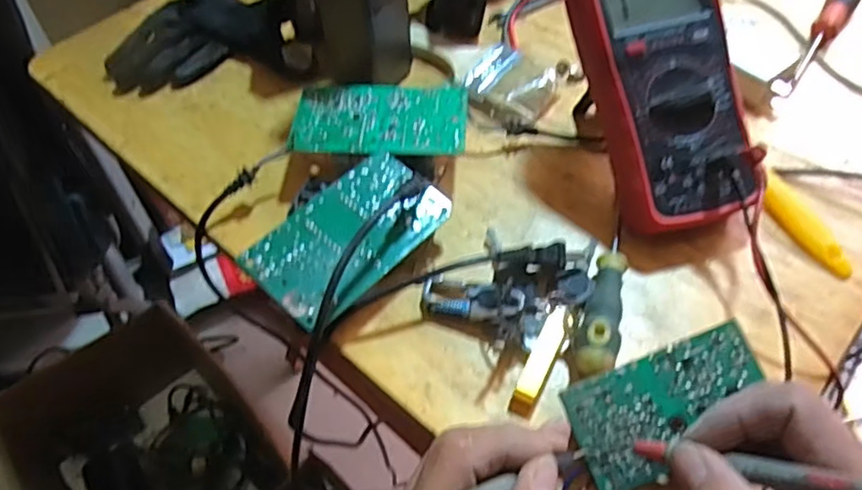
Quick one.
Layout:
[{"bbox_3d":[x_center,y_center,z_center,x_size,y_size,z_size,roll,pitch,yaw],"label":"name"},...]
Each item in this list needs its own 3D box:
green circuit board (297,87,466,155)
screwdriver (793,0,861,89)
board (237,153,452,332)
[{"bbox_3d":[-0.036,-0.092,0.461,0.121,0.010,0.069,0,52,3],"label":"green circuit board"},{"bbox_3d":[0.342,-0.189,0.541,0.024,0.030,0.151,27,58,22],"label":"screwdriver"},{"bbox_3d":[-0.050,-0.007,0.396,0.065,0.018,0.122,35,62,26],"label":"board"}]

